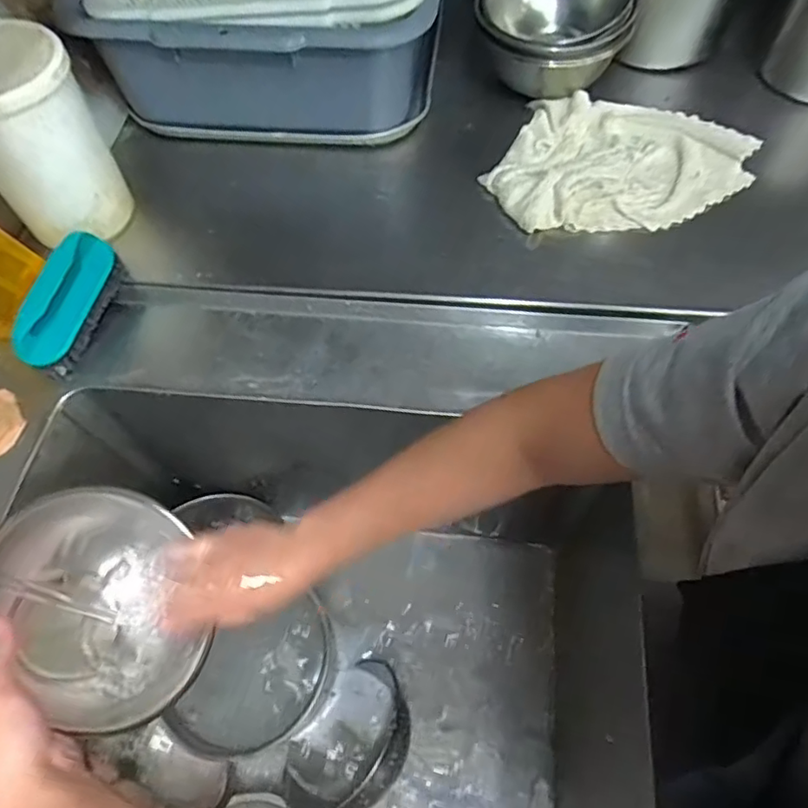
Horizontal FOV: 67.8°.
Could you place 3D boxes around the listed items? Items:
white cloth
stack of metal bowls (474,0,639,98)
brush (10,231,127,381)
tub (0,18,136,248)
[{"bbox_3d":[0.232,-0.262,0.642,0.275,0.029,0.189,-2,61,1],"label":"white cloth"},{"bbox_3d":[0.167,-0.422,0.682,0.165,0.089,0.168,17,63,11],"label":"stack of metal bowls"},{"bbox_3d":[-0.314,-0.094,0.563,0.040,0.053,0.131,17,77,11],"label":"brush"},{"bbox_3d":[-0.338,-0.241,0.561,0.107,0.163,0.115,-1,61,2],"label":"tub"}]

